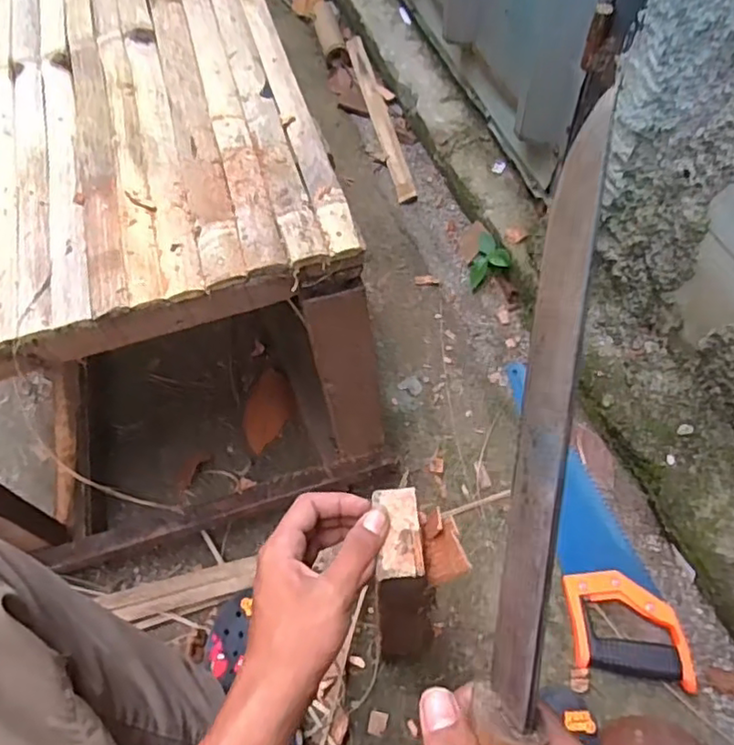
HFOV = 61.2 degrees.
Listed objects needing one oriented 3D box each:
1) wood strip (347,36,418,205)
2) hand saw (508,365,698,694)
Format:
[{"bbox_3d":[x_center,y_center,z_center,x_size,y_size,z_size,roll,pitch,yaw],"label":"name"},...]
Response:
[{"bbox_3d":[0.020,-0.516,1.222,0.035,0.014,0.479,-13,61,-4],"label":"wood strip"},{"bbox_3d":[0.283,0.161,0.786,0.123,0.032,0.421,-5,60,0],"label":"hand saw"}]

